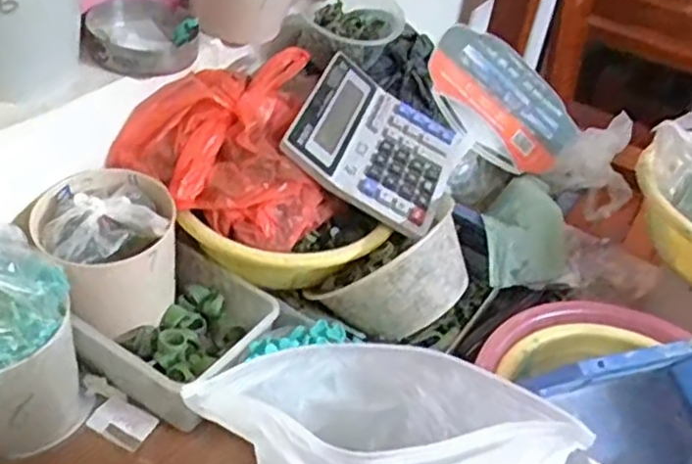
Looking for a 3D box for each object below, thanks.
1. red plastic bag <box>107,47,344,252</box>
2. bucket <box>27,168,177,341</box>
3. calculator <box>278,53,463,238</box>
[{"bbox_3d":[-0.085,-0.087,0.674,0.176,0.089,0.210,29,44,24],"label":"red plastic bag"},{"bbox_3d":[-0.207,0.018,0.620,0.109,0.103,0.101,4,40,-4],"label":"bucket"},{"bbox_3d":[0.032,-0.091,0.697,0.159,0.021,0.161,32,50,-8],"label":"calculator"}]

